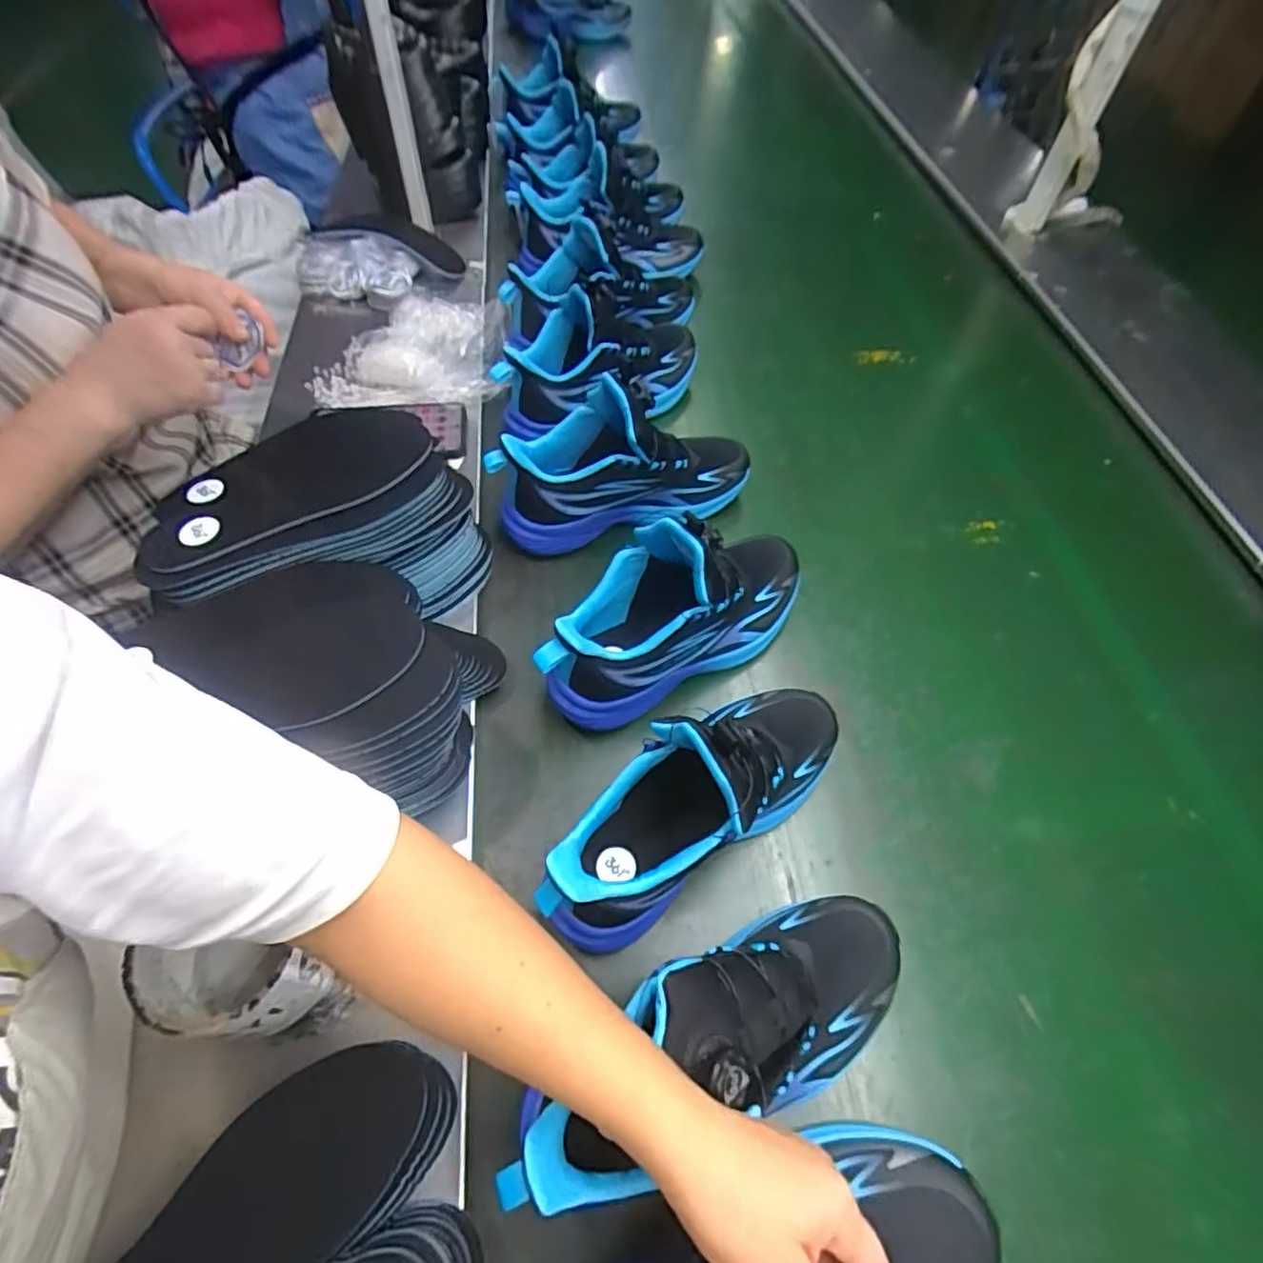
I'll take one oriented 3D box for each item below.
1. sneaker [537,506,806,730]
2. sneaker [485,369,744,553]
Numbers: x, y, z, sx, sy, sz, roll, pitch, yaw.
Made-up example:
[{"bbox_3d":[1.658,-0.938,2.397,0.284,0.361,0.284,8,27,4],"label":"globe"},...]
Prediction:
[{"bbox_3d":[0.039,-0.021,0.532,0.253,0.149,0.093,-27,62,-18],"label":"sneaker"},{"bbox_3d":[-0.008,-0.165,0.623,0.253,0.143,0.089,-17,59,-13],"label":"sneaker"}]

